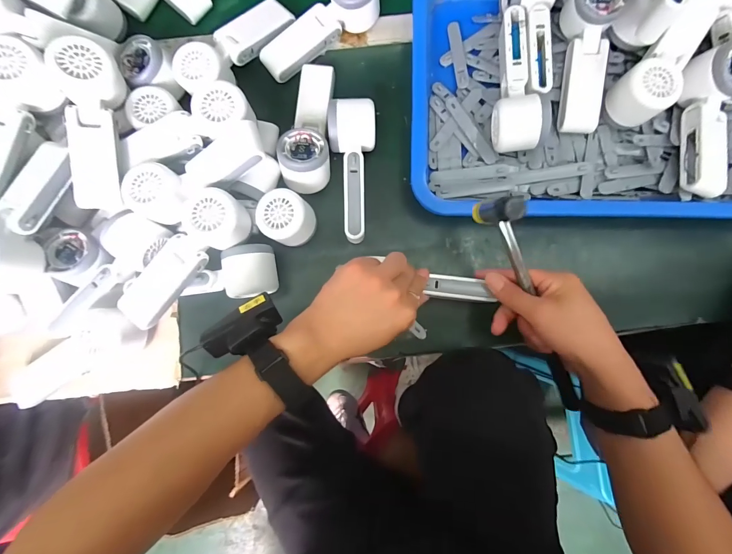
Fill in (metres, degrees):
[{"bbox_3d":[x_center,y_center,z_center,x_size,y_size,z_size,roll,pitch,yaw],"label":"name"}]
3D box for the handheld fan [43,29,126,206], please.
[{"bbox_3d":[-0.286,-0.154,0.358,0.057,0.053,0.163,1,98,1],"label":"handheld fan"}]

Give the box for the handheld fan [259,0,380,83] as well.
[{"bbox_3d":[-0.057,-0.308,0.419,0.158,0.059,0.055,-38,84,-3],"label":"handheld fan"}]

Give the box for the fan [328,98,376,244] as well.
[{"bbox_3d":[-0.015,-0.122,0.403,0.052,0.057,0.157,-1,84,1],"label":"fan"}]

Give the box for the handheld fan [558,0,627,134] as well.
[{"bbox_3d":[0.259,-0.258,0.403,0.056,0.046,0.171,3,101,1],"label":"handheld fan"}]

